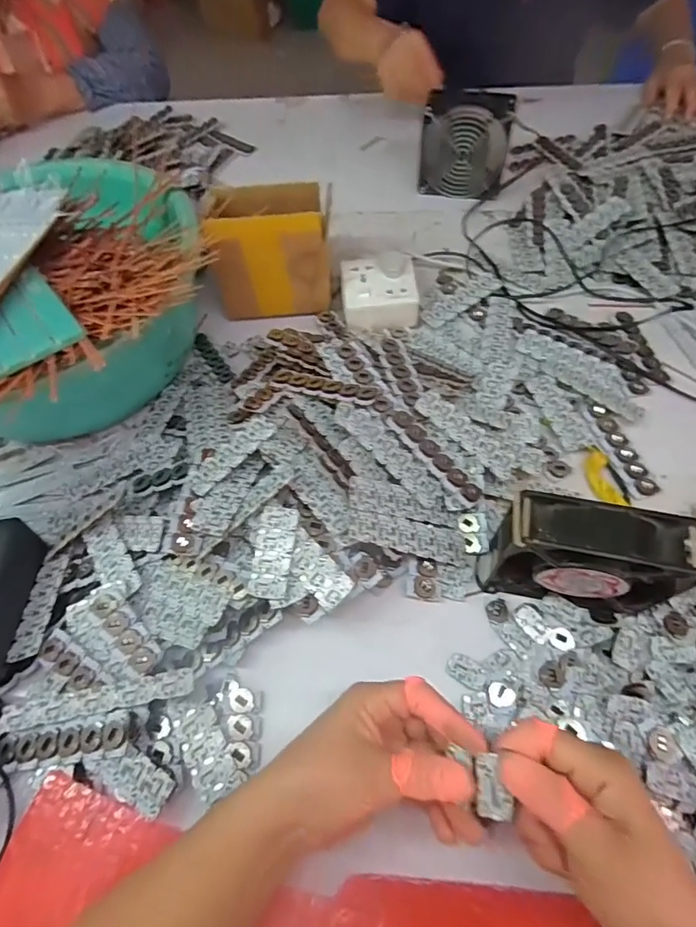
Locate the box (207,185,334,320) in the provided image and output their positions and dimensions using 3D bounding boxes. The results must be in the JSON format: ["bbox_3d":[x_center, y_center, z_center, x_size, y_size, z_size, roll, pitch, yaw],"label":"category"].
[{"bbox_3d":[-0.090,-0.241,0.562,0.138,0.125,0.084,-8,61,0],"label":"box"}]

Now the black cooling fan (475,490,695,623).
[{"bbox_3d":[0.170,0.072,0.354,0.130,0.112,0.049,6,62,8],"label":"black cooling fan"}]

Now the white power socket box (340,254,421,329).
[{"bbox_3d":[0.037,-0.210,0.583,0.088,0.039,0.092,-7,61,1],"label":"white power socket box"}]

